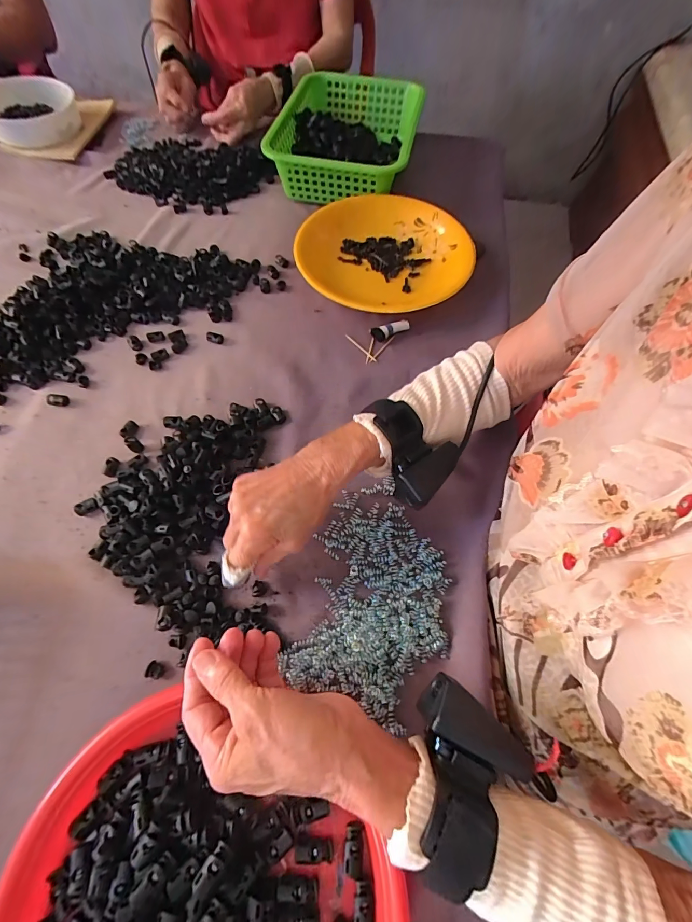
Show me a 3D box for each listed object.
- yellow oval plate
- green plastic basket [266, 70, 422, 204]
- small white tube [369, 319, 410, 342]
[{"bbox_3d":[0.055,-0.292,0.541,0.239,0.044,0.243,11,63,4],"label":"yellow oval plate"},{"bbox_3d":[0.004,-0.543,0.642,0.211,0.078,0.305,11,63,4],"label":"green plastic basket"},{"bbox_3d":[0.058,-0.174,0.499,0.049,0.016,0.020,-24,66,-13],"label":"small white tube"}]

